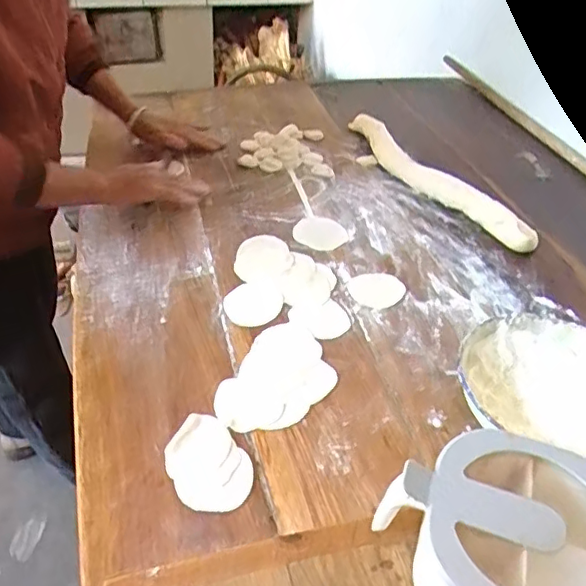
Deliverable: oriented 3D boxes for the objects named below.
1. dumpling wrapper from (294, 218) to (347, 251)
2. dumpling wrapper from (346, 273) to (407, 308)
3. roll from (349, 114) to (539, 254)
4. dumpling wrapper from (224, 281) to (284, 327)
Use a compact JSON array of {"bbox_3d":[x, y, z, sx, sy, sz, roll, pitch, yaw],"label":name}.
[{"bbox_3d":[0.040,-0.090,0.860,0.078,0.005,0.080,3,40,-3],"label":"dumpling wrapper"},{"bbox_3d":[0.112,-0.005,0.771,0.075,0.004,0.075,3,40,-3],"label":"dumpling wrapper"},{"bbox_3d":[0.222,-0.213,1.015,0.083,0.033,0.483,-12,43,-20],"label":"roll"},{"bbox_3d":[-0.049,0.011,0.731,0.072,0.004,0.075,-1,40,-8],"label":"dumpling wrapper"}]

